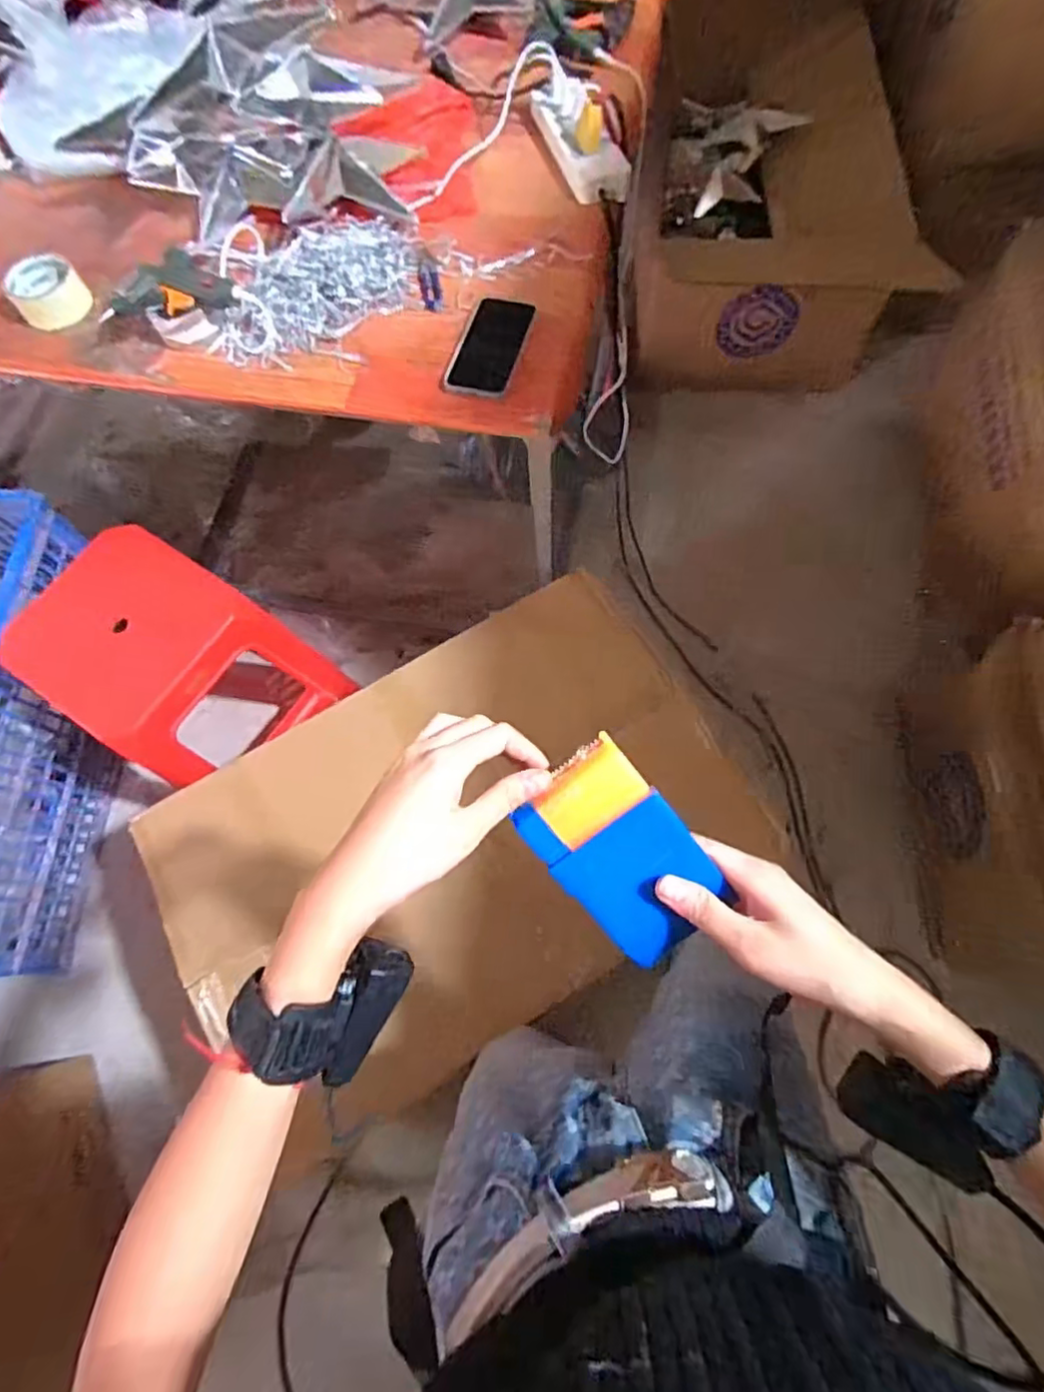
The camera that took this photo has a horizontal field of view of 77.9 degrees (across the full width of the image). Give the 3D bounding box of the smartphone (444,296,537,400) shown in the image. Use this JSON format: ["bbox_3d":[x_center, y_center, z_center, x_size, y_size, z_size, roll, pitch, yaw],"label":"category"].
[{"bbox_3d":[-0.037,-0.429,0.794,0.078,0.010,0.155,15,71,8],"label":"smartphone"}]

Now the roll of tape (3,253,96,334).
[{"bbox_3d":[-0.625,-0.532,0.855,0.090,0.053,0.085,-1,69,2],"label":"roll of tape"}]

